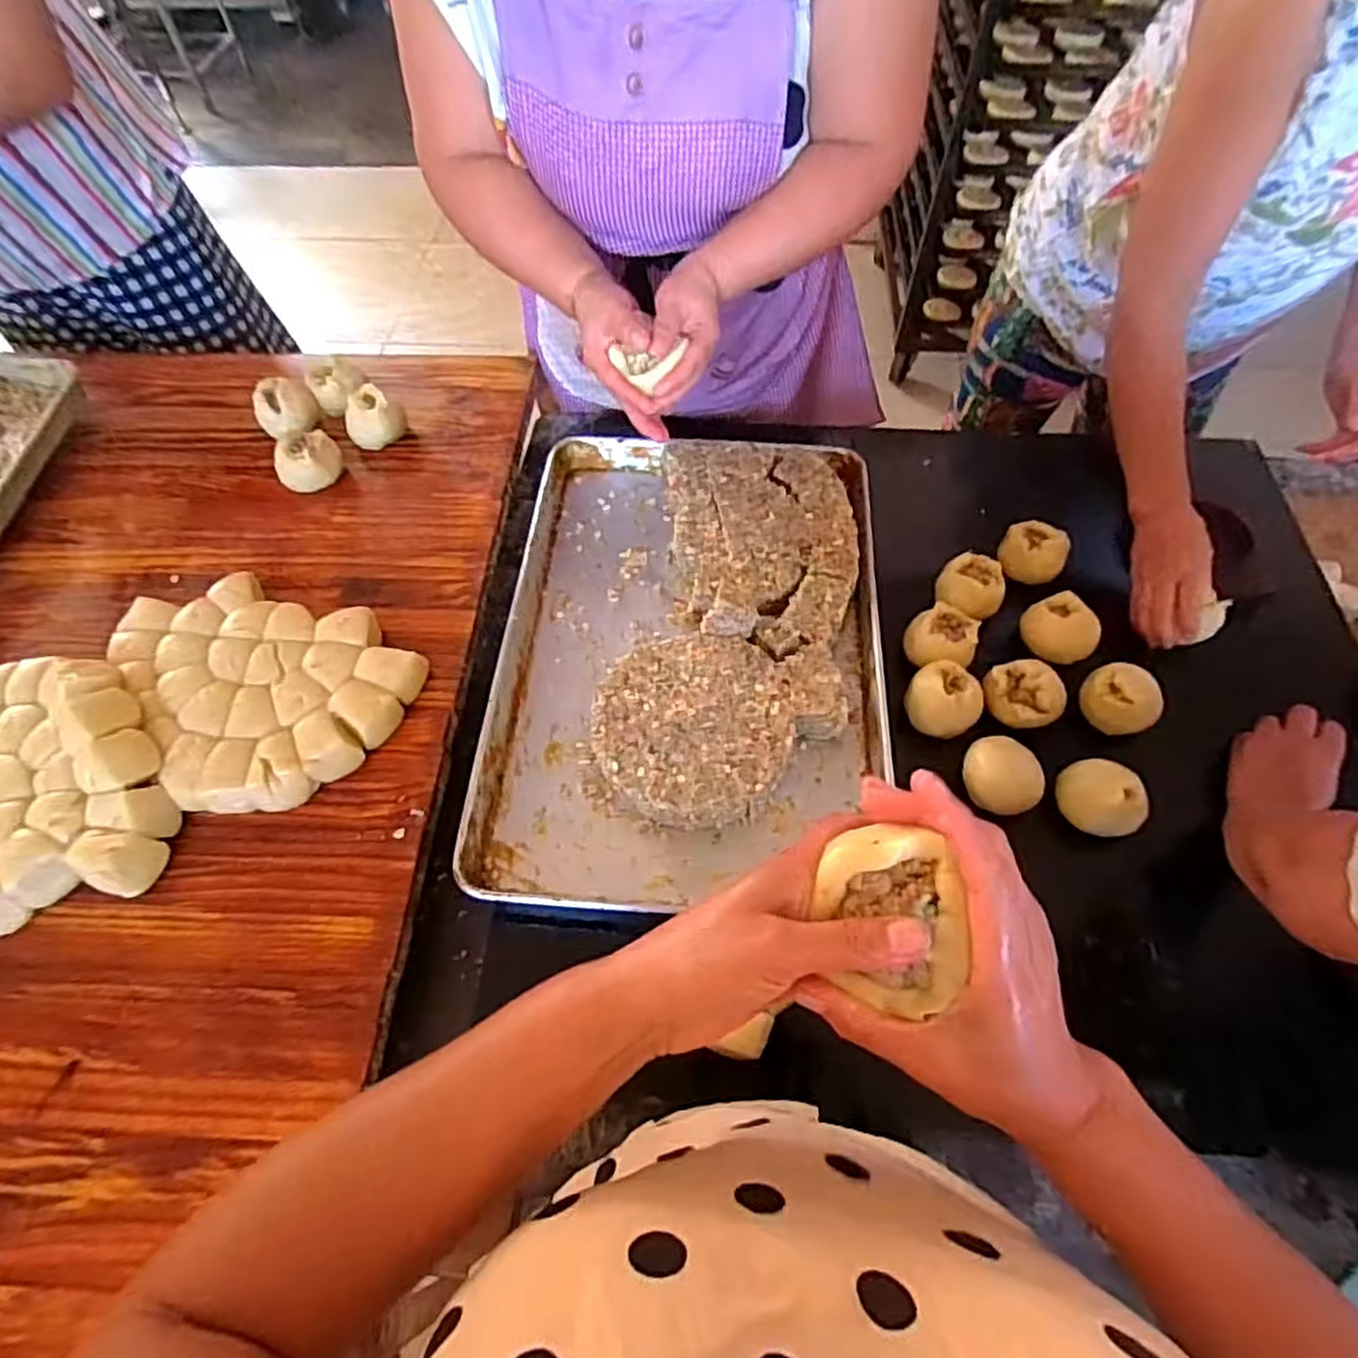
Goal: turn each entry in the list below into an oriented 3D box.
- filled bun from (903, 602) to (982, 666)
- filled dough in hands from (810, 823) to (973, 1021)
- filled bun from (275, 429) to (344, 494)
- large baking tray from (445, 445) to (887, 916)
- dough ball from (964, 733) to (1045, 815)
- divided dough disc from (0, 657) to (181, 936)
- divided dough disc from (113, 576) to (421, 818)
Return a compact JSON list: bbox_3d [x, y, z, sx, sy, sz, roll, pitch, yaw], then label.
[{"bbox_3d":[0.283,-0.041,0.789,0.073,0.041,0.071,16,61,10],"label":"filled bun"},{"bbox_3d":[0.088,0.100,0.304,0.052,0.033,0.069,-10,60,-4],"label":"filled dough in hands"},{"bbox_3d":[-0.461,-0.272,0.904,0.079,0.060,0.079,-33,64,-16],"label":"filled bun"},{"bbox_3d":[0.011,-0.044,0.801,0.409,0.062,0.592,3,60,4],"label":"large baking tray"},{"bbox_3d":[0.317,0.096,0.714,0.067,0.053,0.077,-17,60,-9],"label":"dough ball"},{"bbox_3d":[-0.609,0.095,0.683,0.252,0.058,0.255,-1,60,2],"label":"divided dough disc"},{"bbox_3d":[-0.422,-0.009,0.748,0.233,0.045,0.291,-37,65,-17],"label":"divided dough disc"}]

